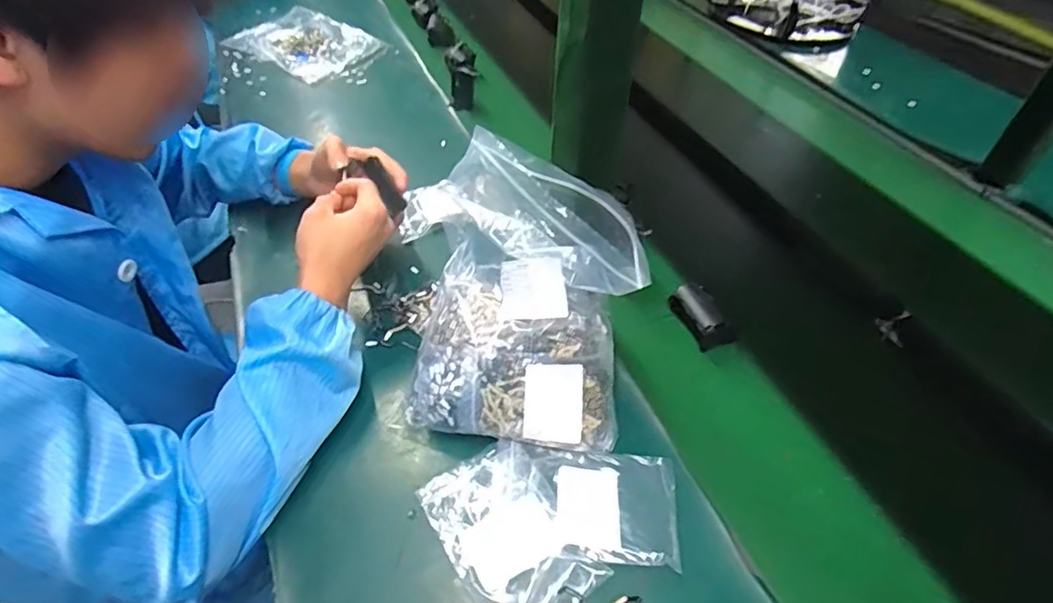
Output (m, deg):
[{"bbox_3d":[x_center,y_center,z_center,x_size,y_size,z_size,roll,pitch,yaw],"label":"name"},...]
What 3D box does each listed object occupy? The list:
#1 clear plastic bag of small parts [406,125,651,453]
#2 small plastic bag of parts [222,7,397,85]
[{"bbox_3d":[-0.002,0.003,0.489,0.187,0.199,0.175,10,49,10],"label":"clear plastic bag of small parts"},{"bbox_3d":[-0.412,-0.485,1.046,0.270,0.019,0.185,27,52,25],"label":"small plastic bag of parts"}]

